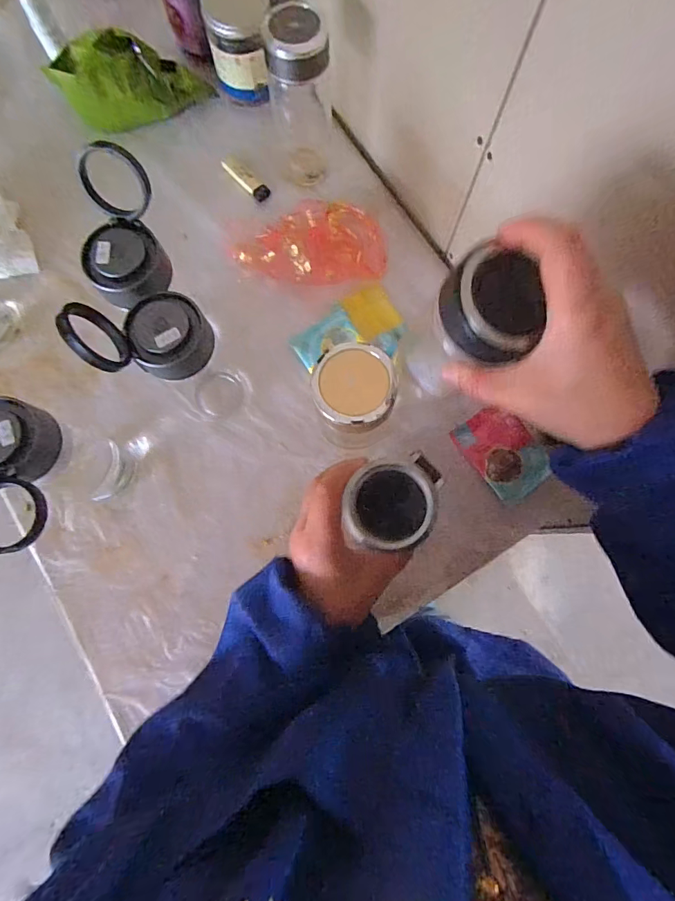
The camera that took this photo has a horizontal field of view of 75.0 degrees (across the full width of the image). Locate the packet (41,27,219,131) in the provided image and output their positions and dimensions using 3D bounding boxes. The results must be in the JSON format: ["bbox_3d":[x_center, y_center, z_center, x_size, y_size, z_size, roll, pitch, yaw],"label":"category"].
[{"bbox_3d":[-0.265,-0.484,0.570,0.185,0.084,0.056,-23,80,-4],"label":"packet"}]

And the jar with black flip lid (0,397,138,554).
[{"bbox_3d":[-0.270,0.031,0.425,0.076,0.182,0.127,-11,80,-2],"label":"jar with black flip lid"}]

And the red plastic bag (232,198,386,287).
[{"bbox_3d":[-0.036,-0.263,0.543,0.189,0.044,0.106,-1,79,0],"label":"red plastic bag"}]

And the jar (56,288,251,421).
[{"bbox_3d":[-0.151,-0.088,0.423,0.095,0.221,0.068,-25,80,-4],"label":"jar"}]

